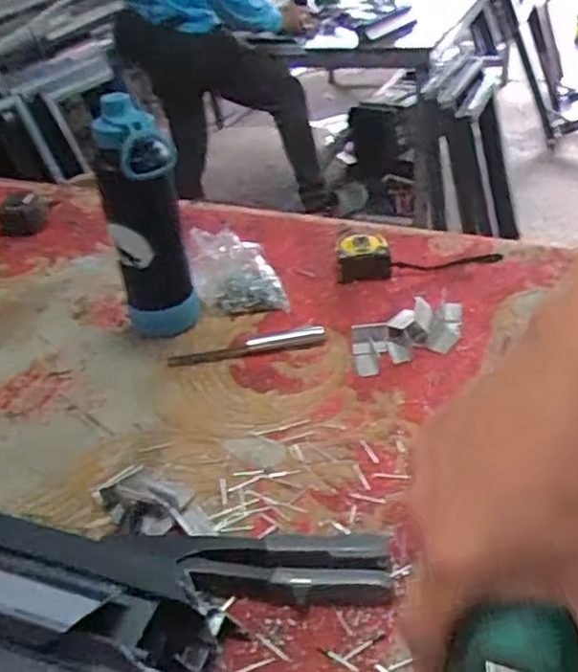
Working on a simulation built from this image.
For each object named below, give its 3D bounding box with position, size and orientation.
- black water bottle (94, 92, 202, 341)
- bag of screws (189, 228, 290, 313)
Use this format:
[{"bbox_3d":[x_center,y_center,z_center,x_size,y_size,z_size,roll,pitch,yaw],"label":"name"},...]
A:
[{"bbox_3d":[-0.171,-0.131,0.815,0.087,0.294,0.070,-14,36,-12],"label":"black water bottle"},{"bbox_3d":[-0.070,-0.087,0.910,0.116,0.091,0.093,-14,36,-13],"label":"bag of screws"}]

